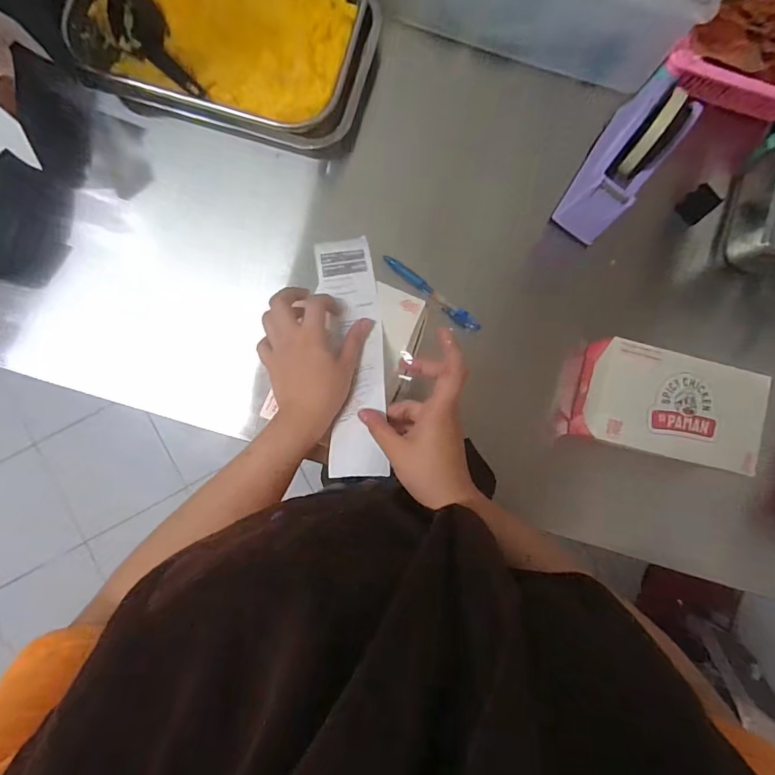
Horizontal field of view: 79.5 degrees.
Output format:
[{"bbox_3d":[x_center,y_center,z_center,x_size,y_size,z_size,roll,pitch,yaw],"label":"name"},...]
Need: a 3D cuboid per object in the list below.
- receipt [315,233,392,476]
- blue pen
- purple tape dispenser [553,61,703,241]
[{"bbox_3d":[-0.034,-0.035,0.452,0.058,0.018,0.242,-4,72,-3],"label":"receipt"},{"bbox_3d":[0.051,-0.107,0.531,0.132,0.008,0.014,40,86,0],"label":"blue pen"},{"bbox_3d":[0.254,-0.241,0.500,0.065,0.105,0.145,33,86,-1],"label":"purple tape dispenser"}]

